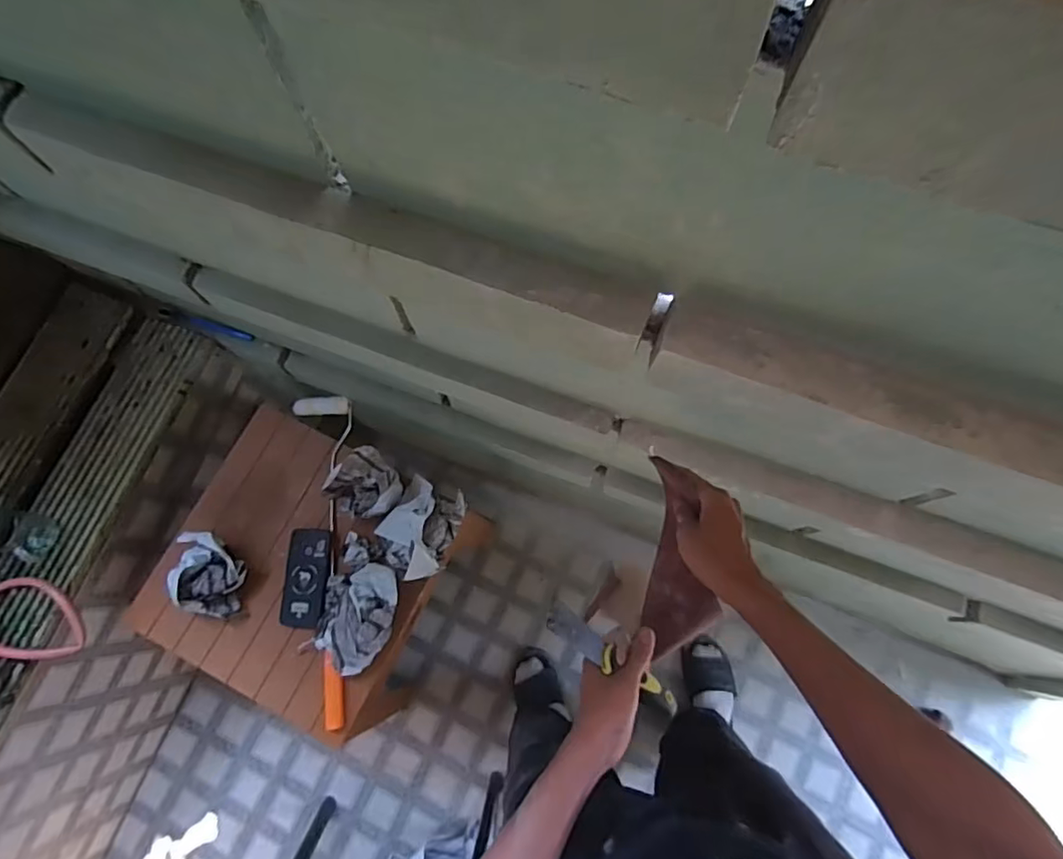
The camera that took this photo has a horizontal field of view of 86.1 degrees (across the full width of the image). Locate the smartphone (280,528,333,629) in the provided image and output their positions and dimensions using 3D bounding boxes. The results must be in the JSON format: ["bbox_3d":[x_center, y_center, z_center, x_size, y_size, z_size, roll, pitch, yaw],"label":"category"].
[{"bbox_3d":[-0.406,0.267,1.029,0.084,0.019,0.168,0,74,2],"label":"smartphone"}]

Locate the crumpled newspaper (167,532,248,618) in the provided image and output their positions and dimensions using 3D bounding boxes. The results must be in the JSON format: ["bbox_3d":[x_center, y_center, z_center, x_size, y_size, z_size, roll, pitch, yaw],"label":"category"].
[{"bbox_3d":[-0.559,0.253,1.000,0.103,0.095,0.151,-9,74,-1],"label":"crumpled newspaper"}]

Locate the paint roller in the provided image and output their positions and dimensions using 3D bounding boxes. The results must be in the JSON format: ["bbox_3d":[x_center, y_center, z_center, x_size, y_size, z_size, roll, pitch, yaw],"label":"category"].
[{"bbox_3d":[-0.389,0.222,1.039,0.102,0.031,0.597,-4,74,0],"label":"paint roller"}]

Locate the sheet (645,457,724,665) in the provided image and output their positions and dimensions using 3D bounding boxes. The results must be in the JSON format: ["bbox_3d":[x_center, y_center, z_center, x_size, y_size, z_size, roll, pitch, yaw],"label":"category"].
[{"bbox_3d":[0.155,0.135,0.608,0.062,0.087,0.202,-1,88,1],"label":"sheet"}]

